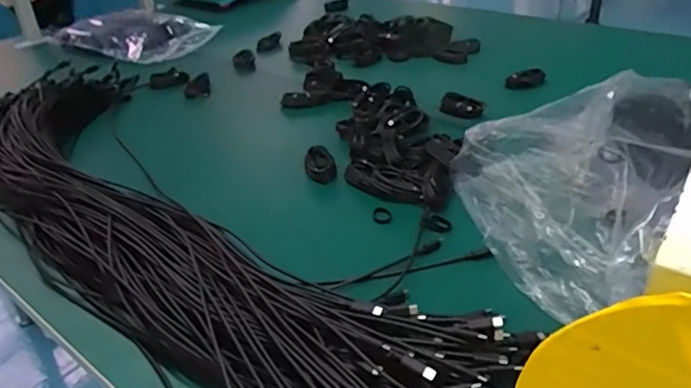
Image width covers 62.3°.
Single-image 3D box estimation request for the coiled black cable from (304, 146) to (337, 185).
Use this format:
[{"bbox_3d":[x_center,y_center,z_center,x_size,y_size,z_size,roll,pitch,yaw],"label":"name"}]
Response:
[{"bbox_3d":[-0.034,-0.041,0.793,0.041,0.031,0.053,-5,32,-1],"label":"coiled black cable"}]

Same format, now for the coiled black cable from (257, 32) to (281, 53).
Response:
[{"bbox_3d":[-0.173,-0.342,1.286,0.029,0.025,0.077,21,56,34],"label":"coiled black cable"}]

